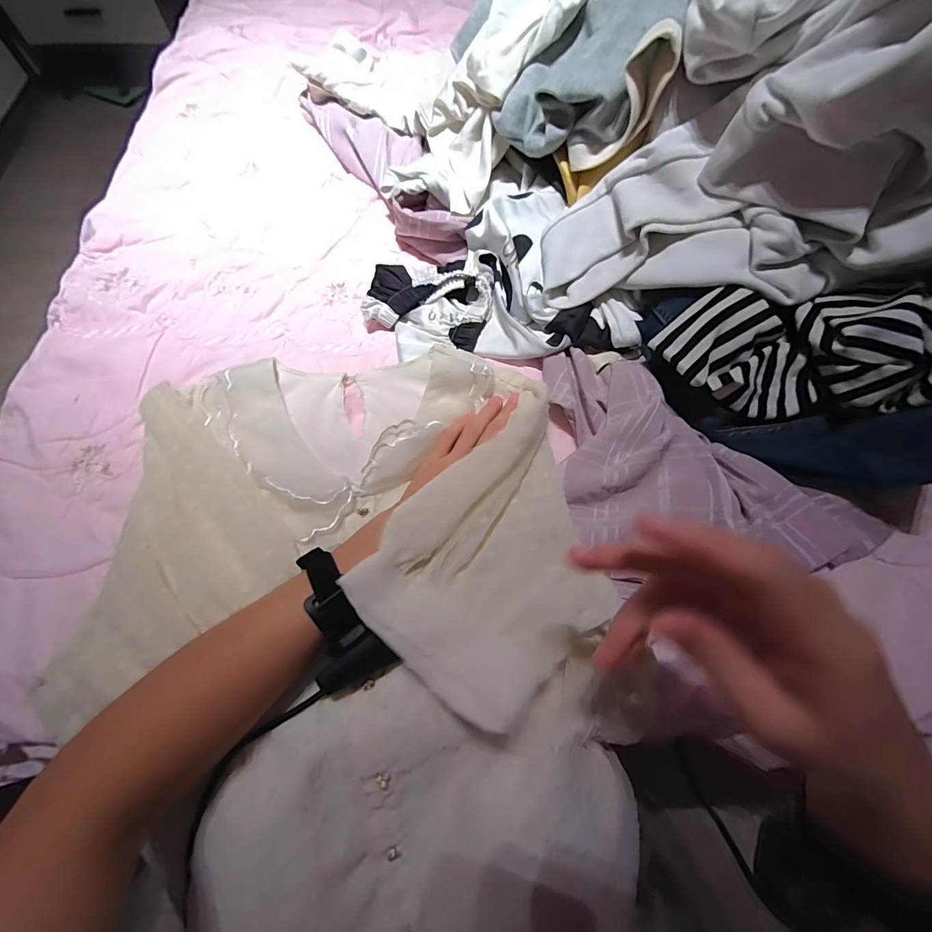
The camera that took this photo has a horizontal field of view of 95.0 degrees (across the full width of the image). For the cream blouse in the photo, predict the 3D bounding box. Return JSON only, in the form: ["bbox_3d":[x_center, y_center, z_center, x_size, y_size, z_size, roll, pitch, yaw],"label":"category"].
[{"bbox_3d":[-0.104,0.029,0.358,0.380,0.058,0.303,1,66,0],"label":"cream blouse"}]

